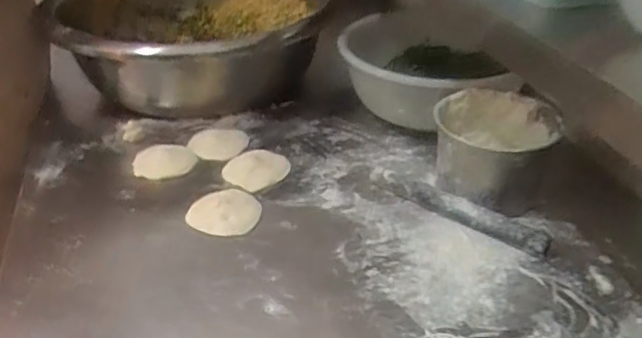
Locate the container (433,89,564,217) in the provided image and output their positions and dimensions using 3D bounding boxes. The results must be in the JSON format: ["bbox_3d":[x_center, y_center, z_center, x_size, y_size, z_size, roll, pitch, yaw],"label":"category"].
[{"bbox_3d":[0.220,-0.022,0.775,0.147,0.114,0.133,11,35,17],"label":"container"}]

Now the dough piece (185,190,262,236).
[{"bbox_3d":[-0.119,0.052,0.761,0.091,0.021,0.083,-1,33,0],"label":"dough piece"}]

